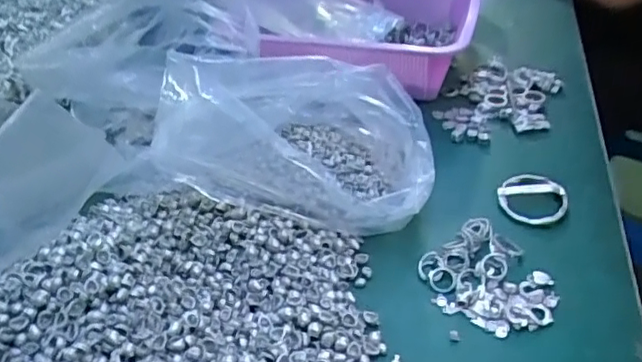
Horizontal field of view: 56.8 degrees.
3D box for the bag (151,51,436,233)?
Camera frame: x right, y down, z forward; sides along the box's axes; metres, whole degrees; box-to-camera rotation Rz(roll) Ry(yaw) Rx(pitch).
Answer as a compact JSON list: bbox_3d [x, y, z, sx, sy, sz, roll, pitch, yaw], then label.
[{"bbox_3d":[-0.019,-0.041,0.521,0.221,0.140,0.117,5,38,6],"label":"bag"}]

